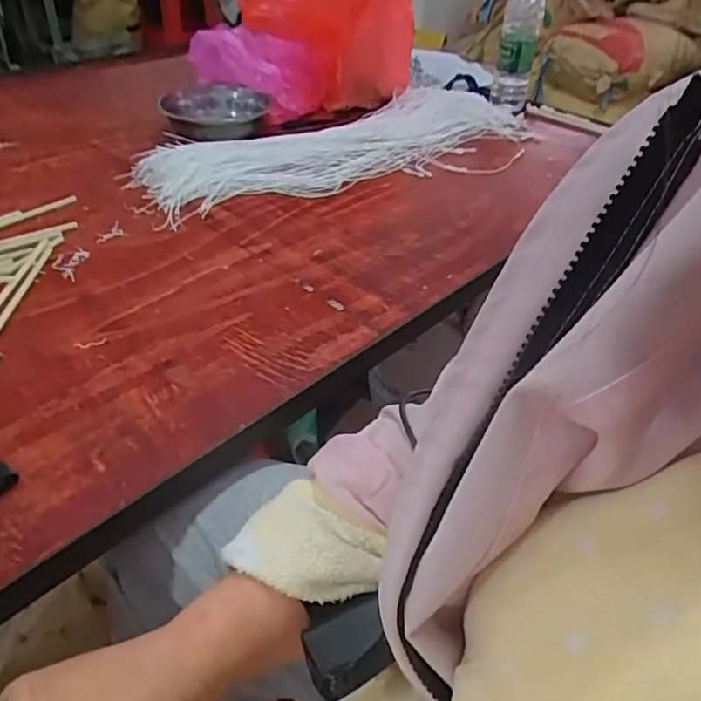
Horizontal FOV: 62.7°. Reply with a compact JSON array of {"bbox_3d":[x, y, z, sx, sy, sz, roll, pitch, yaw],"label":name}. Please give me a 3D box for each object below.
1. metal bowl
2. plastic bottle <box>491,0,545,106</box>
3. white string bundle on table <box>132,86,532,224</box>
[{"bbox_3d":[-0.195,-0.350,0.833,0.142,0.030,0.166,1,40,-7],"label":"metal bowl"},{"bbox_3d":[0.286,-0.528,0.965,0.063,0.201,0.061,14,40,9],"label":"plastic bottle"},{"bbox_3d":[0.009,-0.304,0.829,0.635,0.021,0.205,-29,51,-35],"label":"white string bundle on table"}]

